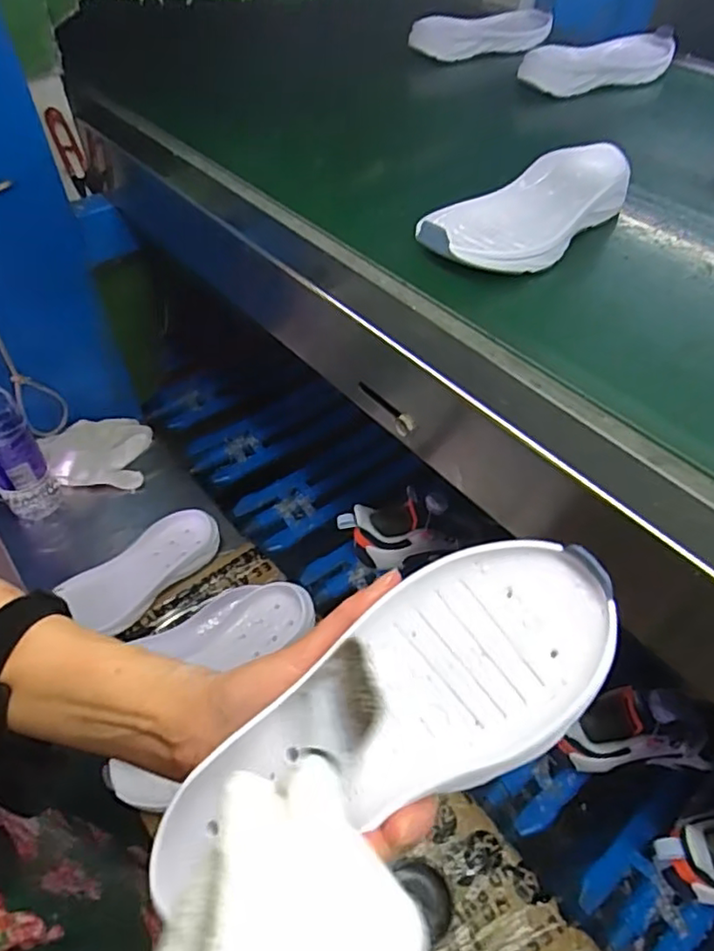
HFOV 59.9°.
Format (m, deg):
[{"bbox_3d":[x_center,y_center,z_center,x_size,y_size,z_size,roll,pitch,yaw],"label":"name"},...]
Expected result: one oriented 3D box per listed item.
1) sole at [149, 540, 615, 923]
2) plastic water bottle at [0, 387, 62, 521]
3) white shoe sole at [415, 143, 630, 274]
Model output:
[{"bbox_3d":[0.006,0.101,0.262,0.215,0.032,0.081,-30,50,0],"label":"sole"},{"bbox_3d":[-0.406,-0.035,0.712,0.063,0.222,0.055,-28,53,-26],"label":"plastic water bottle"},{"bbox_3d":[0.139,-0.207,0.489,0.210,0.045,0.086,-32,55,-28],"label":"white shoe sole"}]

